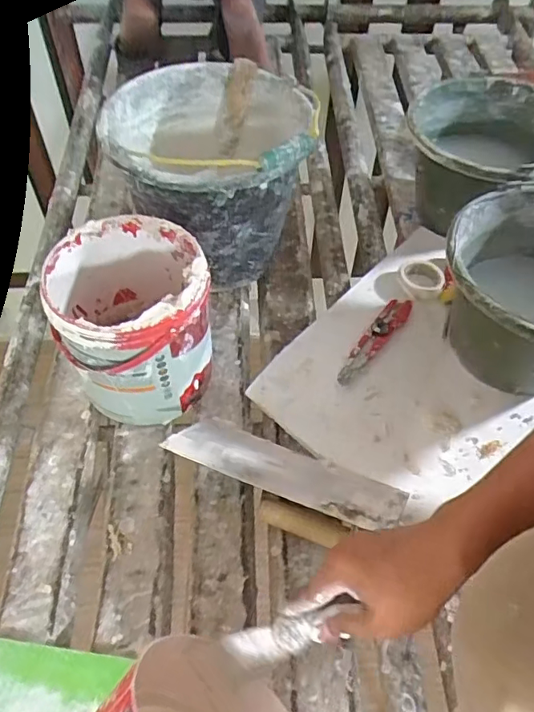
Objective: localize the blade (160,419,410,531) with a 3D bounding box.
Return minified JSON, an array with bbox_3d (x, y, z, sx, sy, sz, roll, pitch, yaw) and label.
[{"bbox_3d":[0.021,0.128,0.622,0.262,0.007,0.112,18,16,18],"label":"blade"}]

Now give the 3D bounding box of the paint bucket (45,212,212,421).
[{"bbox_3d":[-0.154,-0.040,0.672,0.170,0.191,0.174,1,54,-1],"label":"paint bucket"}]

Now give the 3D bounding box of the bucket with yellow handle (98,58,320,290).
[{"bbox_3d":[-0.071,-0.244,0.777,0.252,0.236,0.245,1,54,-1],"label":"bucket with yellow handle"}]

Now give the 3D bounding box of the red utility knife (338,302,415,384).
[{"bbox_3d":[0.150,-0.024,0.756,0.032,0.013,0.176,30,58,19],"label":"red utility knife"}]

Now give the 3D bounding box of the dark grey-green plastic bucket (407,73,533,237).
[{"bbox_3d":[0.334,-0.292,0.845,0.235,0.157,0.216,1,54,-1],"label":"dark grey-green plastic bucket"}]

